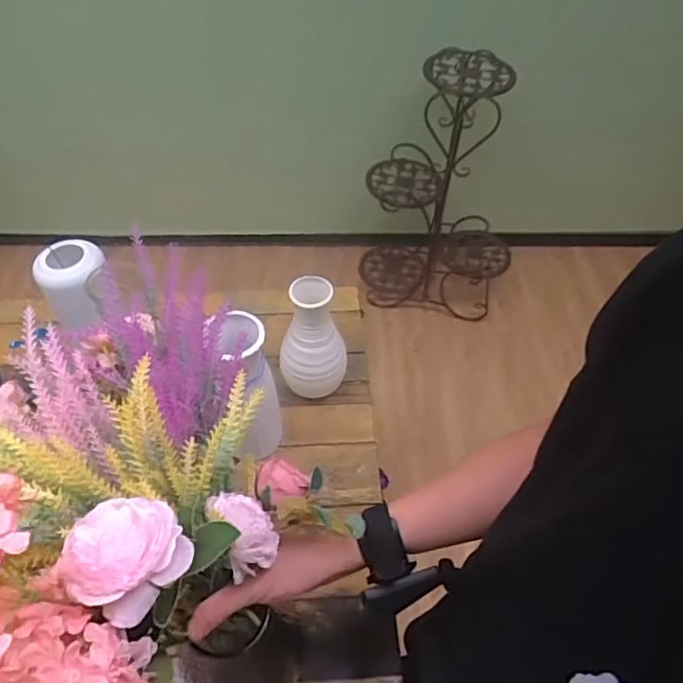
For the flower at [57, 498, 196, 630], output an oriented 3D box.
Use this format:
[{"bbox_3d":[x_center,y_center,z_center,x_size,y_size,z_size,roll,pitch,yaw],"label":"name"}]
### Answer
[{"bbox_3d":[-0.123,0.118,0.327,0.060,0.033,0.062,1,50,-1],"label":"flower"}]

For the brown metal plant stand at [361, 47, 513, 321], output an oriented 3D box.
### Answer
[{"bbox_3d":[0.326,-0.492,1.794,0.479,0.763,0.359,7,51,3],"label":"brown metal plant stand"}]

